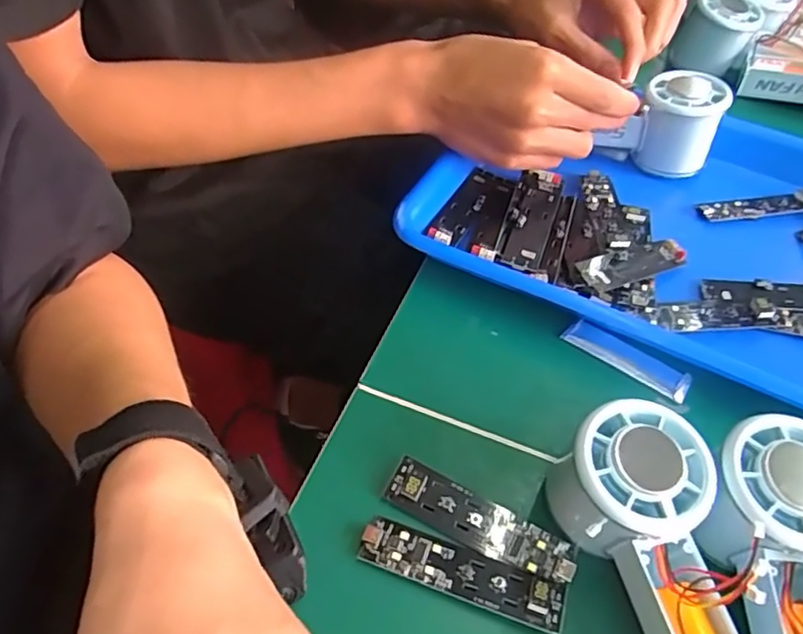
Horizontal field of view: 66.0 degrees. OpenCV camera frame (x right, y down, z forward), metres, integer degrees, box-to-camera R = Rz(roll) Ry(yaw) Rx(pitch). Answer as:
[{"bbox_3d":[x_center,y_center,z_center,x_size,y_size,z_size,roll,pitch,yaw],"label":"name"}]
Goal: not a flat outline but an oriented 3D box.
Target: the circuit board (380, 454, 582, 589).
[{"bbox_3d":[0.036,0.096,0.291,0.091,0.006,0.023,25,67,13],"label":"circuit board"}]

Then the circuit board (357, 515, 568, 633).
[{"bbox_3d":[0.027,0.113,0.277,0.092,0.012,0.023,19,52,9],"label":"circuit board"}]

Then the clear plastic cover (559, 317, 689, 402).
[{"bbox_3d":[0.131,0.024,0.361,0.074,0.006,0.019,31,55,18],"label":"clear plastic cover"}]

